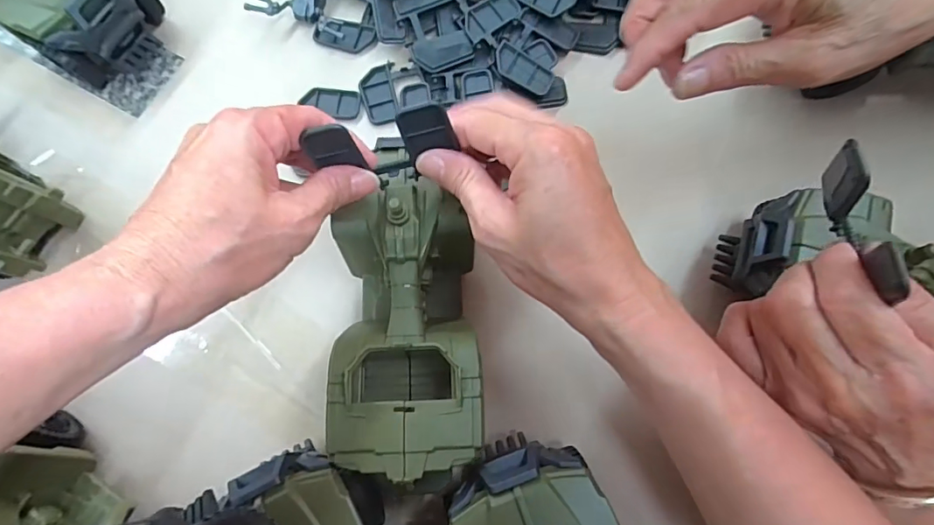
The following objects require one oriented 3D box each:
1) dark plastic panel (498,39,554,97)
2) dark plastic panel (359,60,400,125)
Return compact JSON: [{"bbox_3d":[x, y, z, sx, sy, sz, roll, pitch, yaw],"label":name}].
[{"bbox_3d":[0.040,-0.136,0.350,0.044,0.009,0.025,28,78,8],"label":"dark plastic panel"},{"bbox_3d":[-0.064,-0.124,0.361,0.025,0.004,0.046,-8,76,-1],"label":"dark plastic panel"}]

